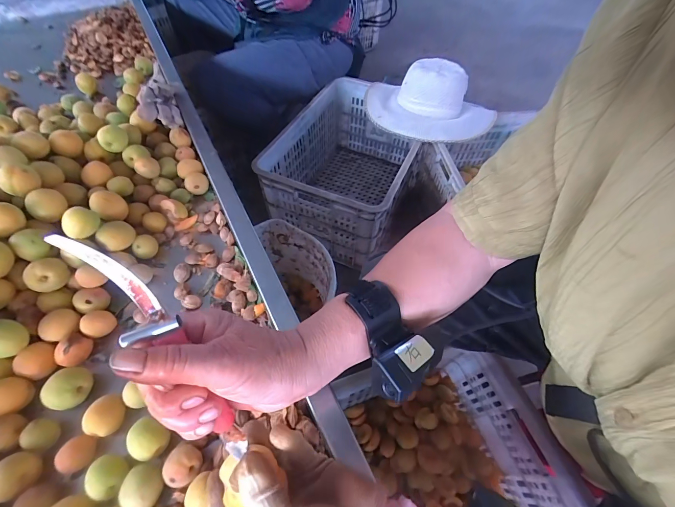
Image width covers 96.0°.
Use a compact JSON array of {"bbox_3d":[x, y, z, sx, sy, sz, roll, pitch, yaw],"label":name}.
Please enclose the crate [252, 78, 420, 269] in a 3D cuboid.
[{"bbox_3d":[0.044,-0.264,0.953,0.358,0.282,0.576,20,59,13],"label":"crate"}]

